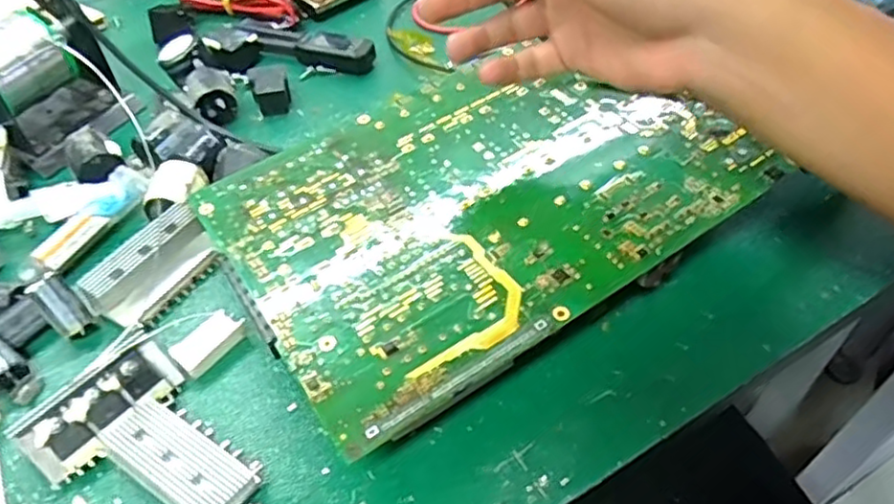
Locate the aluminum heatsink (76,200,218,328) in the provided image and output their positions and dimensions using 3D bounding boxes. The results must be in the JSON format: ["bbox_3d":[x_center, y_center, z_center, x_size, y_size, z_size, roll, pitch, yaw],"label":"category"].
[{"bbox_3d":[-0.159,0.008,0.369,0.033,0.027,0.068,22,53,20],"label":"aluminum heatsink"}]

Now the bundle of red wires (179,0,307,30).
[{"bbox_3d":[-0.169,-0.206,0.554,0.104,0.023,0.034,16,51,15],"label":"bundle of red wires"}]

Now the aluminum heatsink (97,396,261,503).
[{"bbox_3d":[-0.121,0.093,0.300,0.074,0.019,0.032,28,55,24],"label":"aluminum heatsink"}]

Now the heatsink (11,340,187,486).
[{"bbox_3d":[-0.162,0.072,0.318,0.069,0.017,0.033,-42,99,-31],"label":"heatsink"}]

